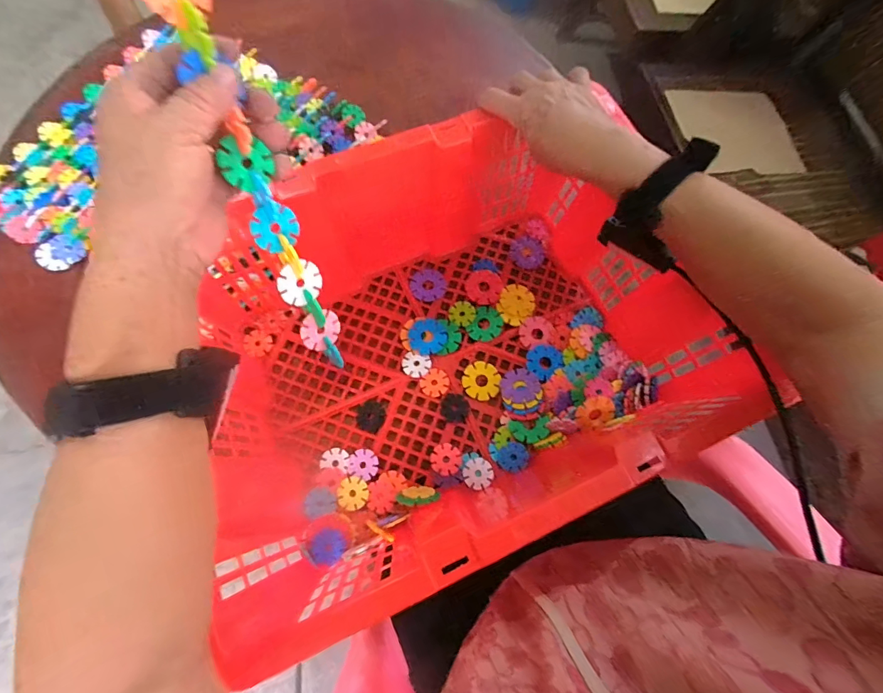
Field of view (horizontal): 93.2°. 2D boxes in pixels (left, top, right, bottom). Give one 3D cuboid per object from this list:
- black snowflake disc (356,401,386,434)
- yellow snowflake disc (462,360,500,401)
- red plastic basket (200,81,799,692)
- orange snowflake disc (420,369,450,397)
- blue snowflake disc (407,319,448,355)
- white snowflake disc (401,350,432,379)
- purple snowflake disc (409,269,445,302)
[{"bbox_3d":[-0.078,0.077,0.459,0.031,0.004,0.033,1,70,-1],"label":"black snowflake disc"},{"bbox_3d":[0.046,0.039,0.474,0.042,0.004,0.044,1,70,-1],"label":"yellow snowflake disc"},{"bbox_3d":[0.003,-0.001,0.400,0.437,0.159,0.333,-22,72,-9],"label":"red plastic basket"},{"bbox_3d":[-0.007,0.040,0.468,0.033,0.004,0.032,1,70,-1],"label":"orange snowflake disc"},{"bbox_3d":[-0.016,-0.012,0.484,0.044,0.004,0.043,1,70,-1],"label":"blue snowflake disc"},{"bbox_3d":[-0.029,0.020,0.474,0.032,0.004,0.029,23,71,6],"label":"white snowflake disc"},{"bbox_3d":[-0.016,-0.076,0.513,0.042,0.004,0.043,1,70,-1],"label":"purple snowflake disc"}]

